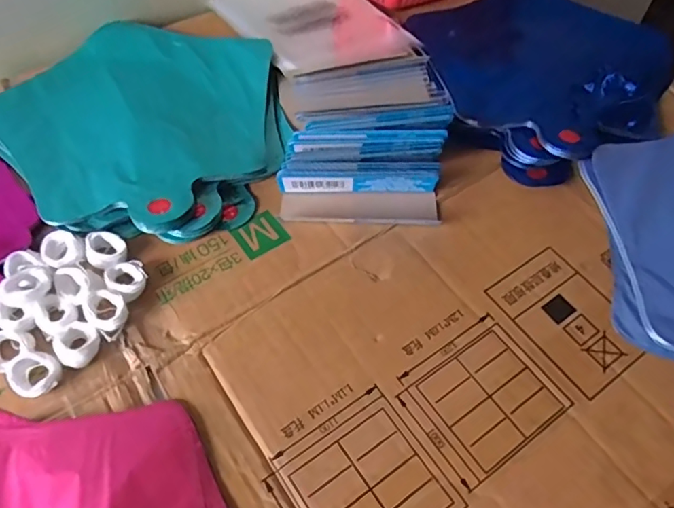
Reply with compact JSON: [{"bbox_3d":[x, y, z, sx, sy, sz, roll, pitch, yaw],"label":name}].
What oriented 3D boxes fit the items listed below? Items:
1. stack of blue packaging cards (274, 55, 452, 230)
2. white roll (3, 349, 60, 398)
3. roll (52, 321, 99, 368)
[{"bbox_3d":[0.022,-0.100,0.418,0.128,0.034,0.164,0,55,-1],"label":"stack of blue packaging cards"},{"bbox_3d":[-0.176,0.069,0.311,0.026,0.009,0.027,1,55,-1],"label":"white roll"},{"bbox_3d":[-0.156,0.053,0.321,0.024,0.009,0.027,-36,63,-23],"label":"roll"}]

